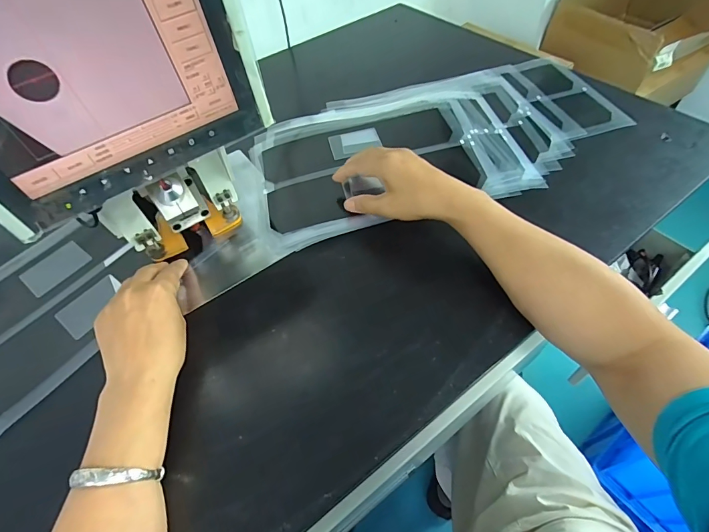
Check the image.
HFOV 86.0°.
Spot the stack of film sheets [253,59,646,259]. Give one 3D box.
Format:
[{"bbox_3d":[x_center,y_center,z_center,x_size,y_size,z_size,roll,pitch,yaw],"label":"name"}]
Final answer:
[{"bbox_3d":[0.116,-0.189,0.535,0.516,0.024,0.294,-21,55,-11],"label":"stack of film sheets"}]

